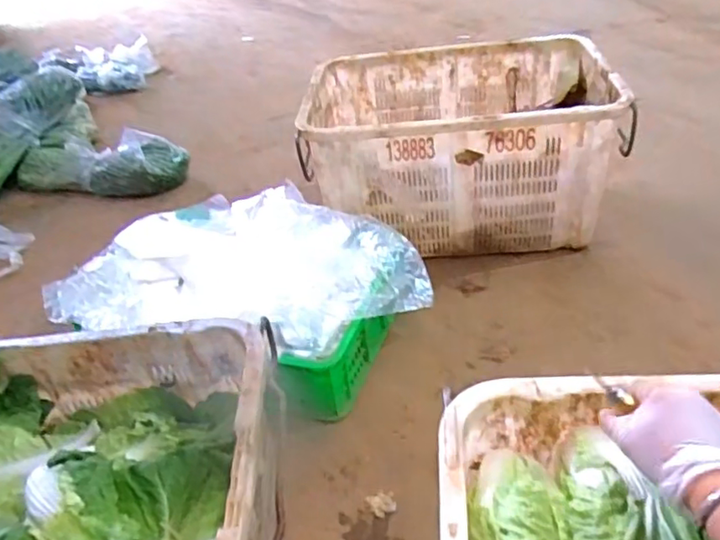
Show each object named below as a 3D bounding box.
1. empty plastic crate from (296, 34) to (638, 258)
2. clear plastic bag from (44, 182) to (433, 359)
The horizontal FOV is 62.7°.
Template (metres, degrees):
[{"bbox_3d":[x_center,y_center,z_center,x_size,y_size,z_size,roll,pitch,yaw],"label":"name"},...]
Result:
[{"bbox_3d":[0.223,-0.297,1.398,0.637,0.317,0.450,-1,37,9],"label":"empty plastic crate"},{"bbox_3d":[-0.214,-0.011,1.179,0.682,0.108,0.465,-3,37,7],"label":"clear plastic bag"}]

